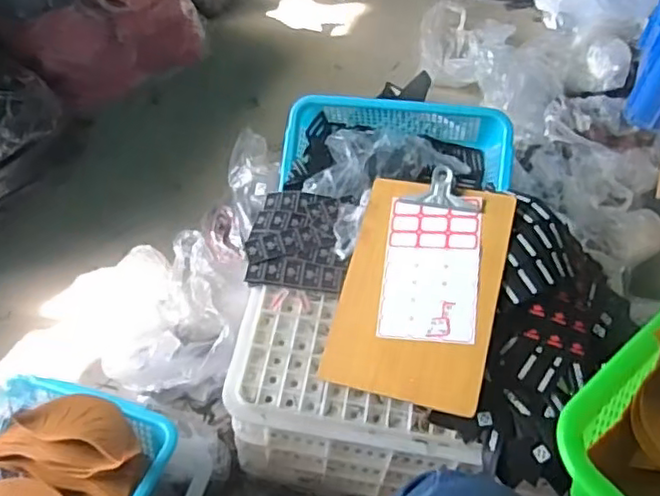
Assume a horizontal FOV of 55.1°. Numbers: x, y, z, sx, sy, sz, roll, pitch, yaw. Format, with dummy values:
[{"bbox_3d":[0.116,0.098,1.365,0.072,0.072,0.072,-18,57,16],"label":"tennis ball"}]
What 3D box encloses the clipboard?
[{"bbox_3d":[0.117,0.048,0.813,0.192,0.018,0.292,11,70,16],"label":"clipboard"}]

